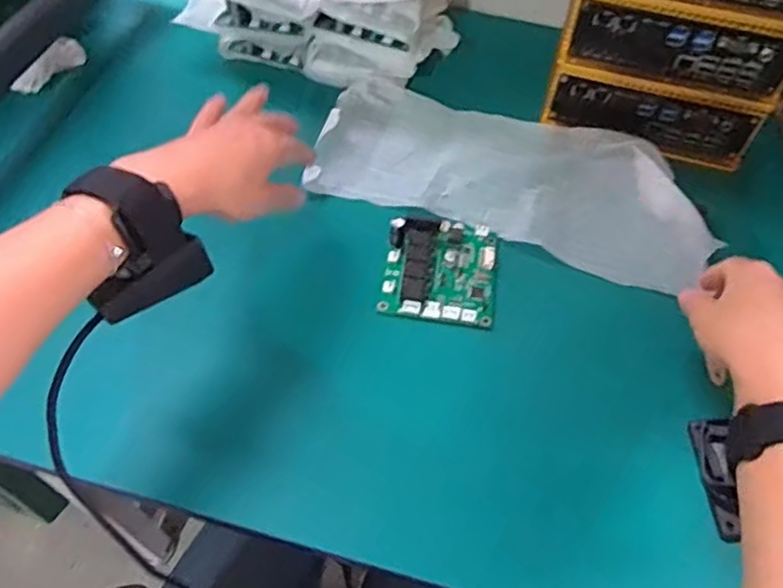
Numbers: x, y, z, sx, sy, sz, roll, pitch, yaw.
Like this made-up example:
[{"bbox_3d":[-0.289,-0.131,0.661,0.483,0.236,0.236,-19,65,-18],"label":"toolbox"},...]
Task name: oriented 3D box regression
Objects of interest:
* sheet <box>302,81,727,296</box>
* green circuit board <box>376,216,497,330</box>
[{"bbox_3d":[0.107,-0.109,0.573,0.331,0.029,0.164,19,57,12],"label":"sheet"},{"bbox_3d":[0.040,-0.022,0.521,0.087,0.019,0.092,8,56,2],"label":"green circuit board"}]

